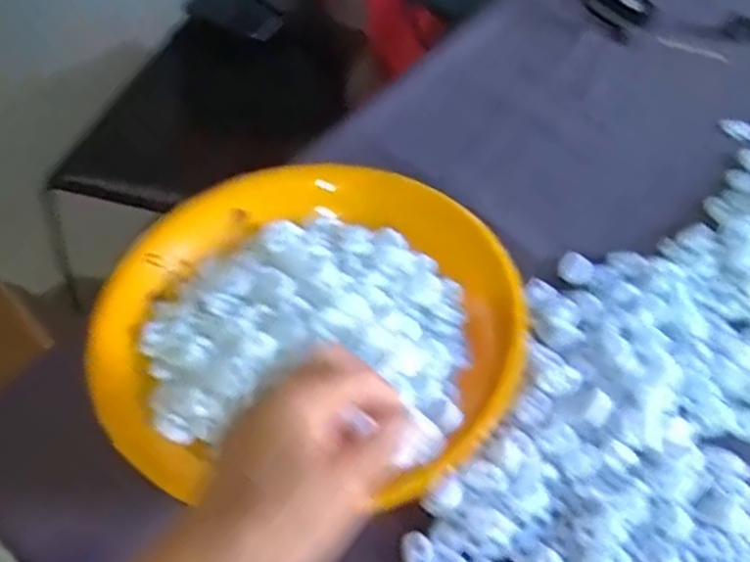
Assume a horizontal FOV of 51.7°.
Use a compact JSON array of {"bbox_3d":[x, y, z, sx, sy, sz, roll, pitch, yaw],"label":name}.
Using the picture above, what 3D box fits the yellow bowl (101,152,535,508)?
[{"bbox_3d":[-0.037,0.022,0.459,0.235,0.038,0.219,-2,52,2],"label":"yellow bowl"}]

